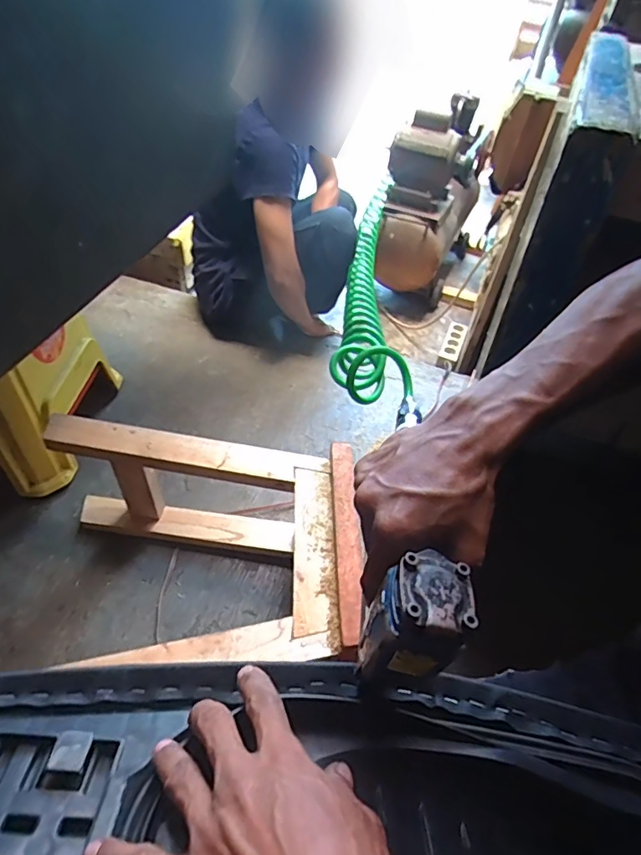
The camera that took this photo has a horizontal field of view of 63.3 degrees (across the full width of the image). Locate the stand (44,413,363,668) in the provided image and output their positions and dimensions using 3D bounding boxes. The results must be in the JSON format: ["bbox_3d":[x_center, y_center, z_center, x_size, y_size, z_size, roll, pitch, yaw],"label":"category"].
[{"bbox_3d":[-0.194,0.201,0.785,0.476,0.268,0.378,5,48,-2],"label":"stand"}]

